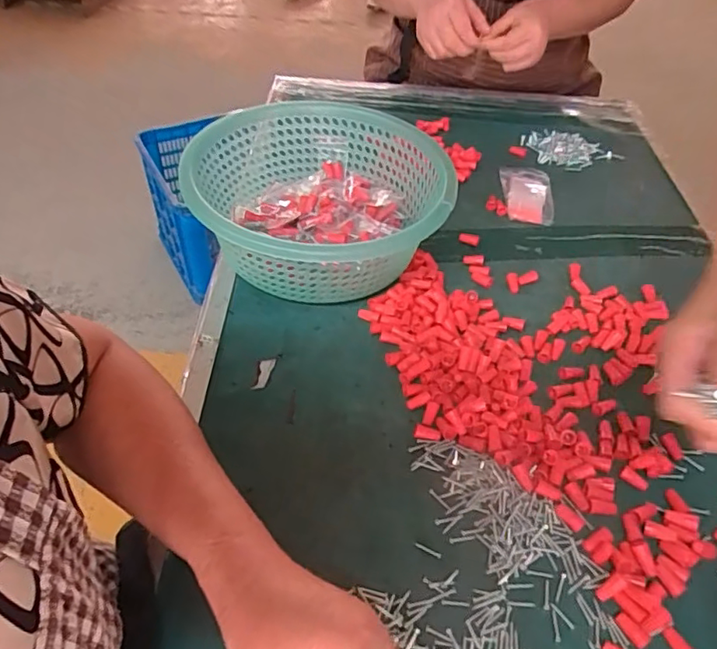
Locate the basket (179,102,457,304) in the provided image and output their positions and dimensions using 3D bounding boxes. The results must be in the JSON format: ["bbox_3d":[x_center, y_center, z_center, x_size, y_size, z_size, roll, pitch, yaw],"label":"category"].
[{"bbox_3d":[-0.038,-0.125,0.611,0.256,0.107,0.273,6,46,1],"label":"basket"}]

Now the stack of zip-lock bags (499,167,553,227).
[{"bbox_3d":[0.217,-0.170,0.732,0.060,0.015,0.115,8,46,3],"label":"stack of zip-lock bags"}]

